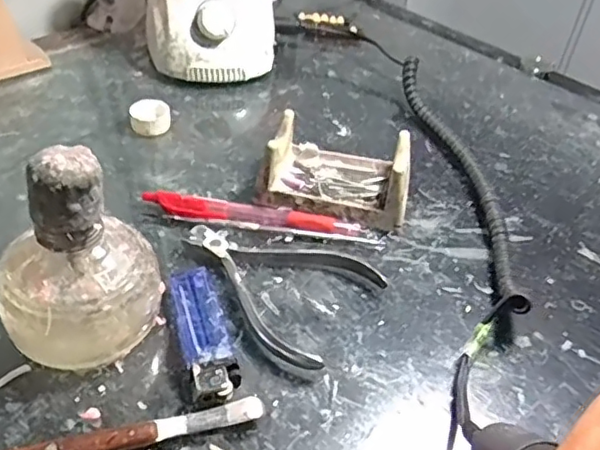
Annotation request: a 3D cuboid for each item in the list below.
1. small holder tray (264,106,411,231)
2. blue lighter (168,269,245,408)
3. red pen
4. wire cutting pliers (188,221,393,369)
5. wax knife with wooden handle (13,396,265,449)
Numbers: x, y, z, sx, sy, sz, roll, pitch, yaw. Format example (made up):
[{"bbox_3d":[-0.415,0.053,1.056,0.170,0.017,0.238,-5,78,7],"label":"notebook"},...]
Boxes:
[{"bbox_3d":[0.028,-0.039,0.407,0.091,0.043,0.061,13,41,6],"label":"small holder tray"},{"bbox_3d":[-0.050,0.055,0.311,0.024,0.013,0.081,-9,44,-18],"label":"blue lighter"},{"bbox_3d":[-0.024,-0.005,0.384,0.151,0.011,0.019,8,41,1],"label":"red pen"},{"bbox_3d":[-0.019,0.030,0.345,0.114,0.011,0.082,25,44,20],"label":"wire cutting pliers"},{"bbox_3d":[-0.100,0.098,0.258,0.170,0.009,0.012,-8,43,-16],"label":"wax knife with wooden handle"}]

